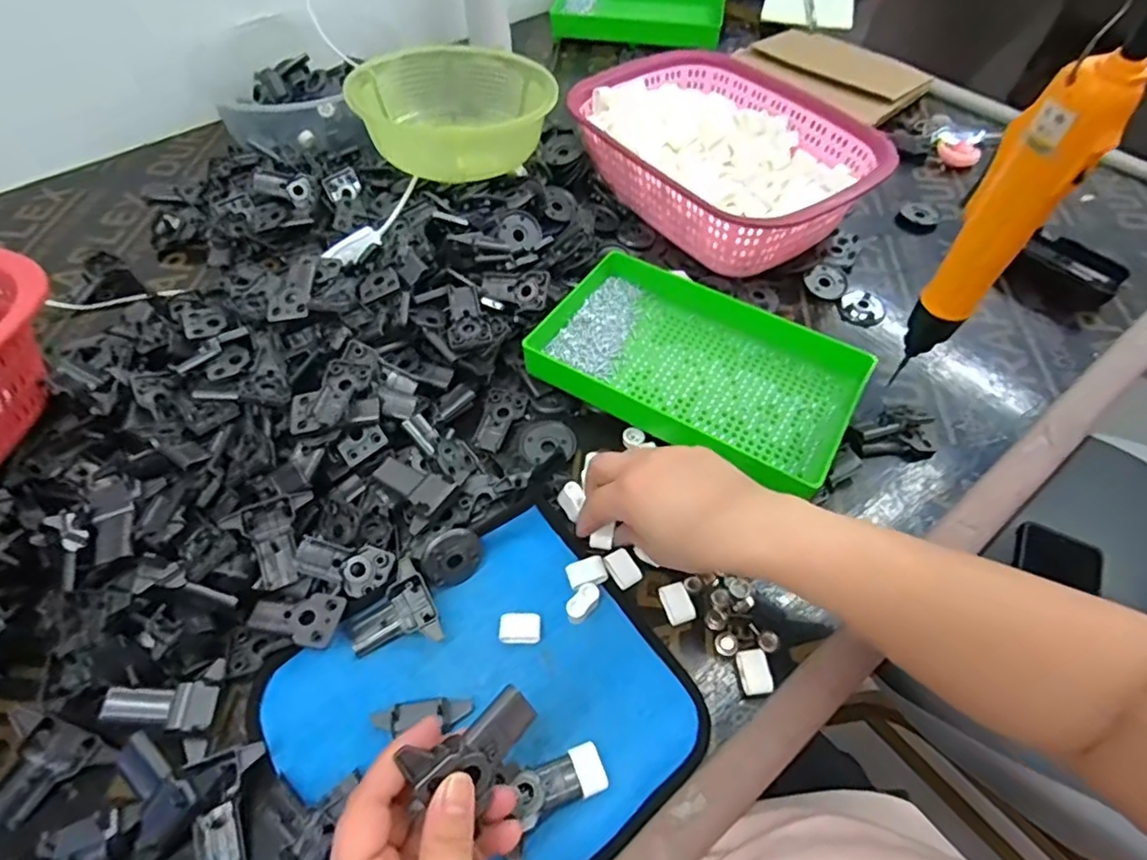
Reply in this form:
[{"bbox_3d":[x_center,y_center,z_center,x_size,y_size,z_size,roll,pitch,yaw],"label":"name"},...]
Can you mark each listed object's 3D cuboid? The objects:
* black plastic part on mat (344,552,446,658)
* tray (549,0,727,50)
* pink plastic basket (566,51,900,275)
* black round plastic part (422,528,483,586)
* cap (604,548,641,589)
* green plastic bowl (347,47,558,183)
[{"bbox_3d":[-0.117,0.121,0.396,0.056,0.024,0.057,-27,59,-18],"label":"black plastic part on mat"},{"bbox_3d":[0.097,-0.619,0.911,0.245,0.040,0.162,13,56,9],"label":"tray"},{"bbox_3d":[0.149,-0.286,0.643,0.220,0.077,0.297,-29,60,-19],"label":"pink plastic basket"},{"bbox_3d":[-0.080,0.084,0.408,0.034,0.010,0.038,29,84,-22],"label":"black round plastic part"},{"bbox_3d":[0.034,0.094,0.419,0.017,0.010,0.025,-26,59,-17],"label":"cap"},{"bbox_3d":[-0.128,-0.320,0.622,0.184,0.084,0.164,-22,58,-15],"label":"green plastic bowl"}]

